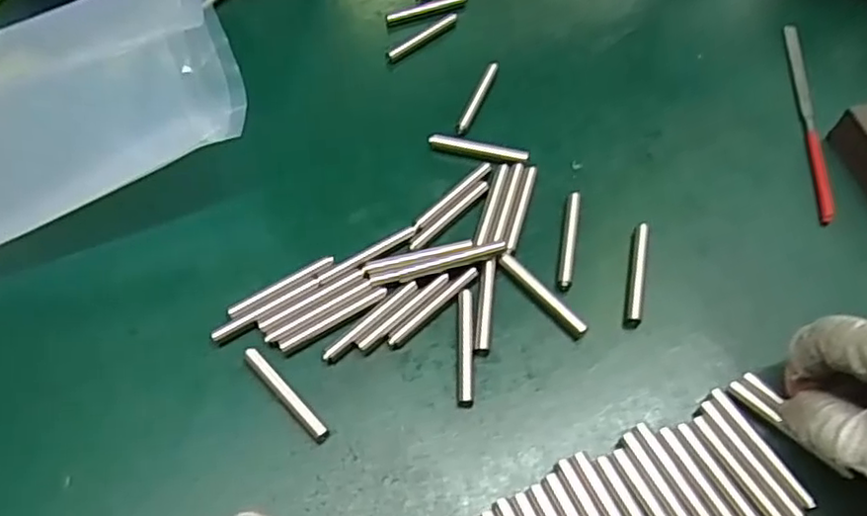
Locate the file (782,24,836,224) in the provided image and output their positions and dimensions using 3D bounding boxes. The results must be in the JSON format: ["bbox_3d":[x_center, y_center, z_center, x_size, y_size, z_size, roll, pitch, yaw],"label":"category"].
[{"bbox_3d":[0.220,-0.086,0.382,0.007,0.007,0.155,7,58,6],"label":"file"}]

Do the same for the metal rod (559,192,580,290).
[{"bbox_3d":[0.072,-0.010,0.343,0.006,0.006,0.058,9,59,7],"label":"metal rod"}]

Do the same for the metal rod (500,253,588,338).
[{"bbox_3d":[0.055,0.017,0.327,0.008,0.008,0.057,-35,63,-19],"label":"metal rod"}]

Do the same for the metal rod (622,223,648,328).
[{"bbox_3d":[0.104,0.008,0.331,0.007,0.004,0.060,12,59,9],"label":"metal rod"}]

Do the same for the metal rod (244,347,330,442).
[{"bbox_3d":[-0.069,0.064,0.302,0.007,0.006,0.057,-41,65,-21],"label":"metal rod"}]

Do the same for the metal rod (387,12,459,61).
[{"bbox_3d":[-0.006,-0.148,0.430,0.058,0.008,0.009,-40,65,-21],"label":"metal rod"}]

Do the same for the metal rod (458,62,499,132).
[{"bbox_3d":[0.028,-0.099,0.398,0.006,0.005,0.058,19,60,13],"label":"metal rod"}]

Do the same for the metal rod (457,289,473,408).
[{"bbox_3d":[0.015,0.042,0.313,0.008,0.007,0.059,0,58,2],"label":"metal rod"}]

